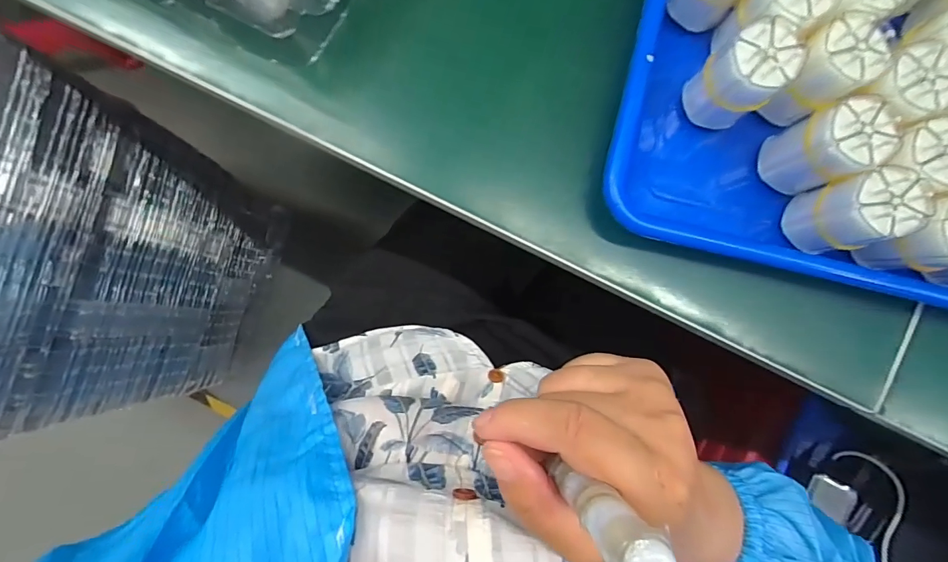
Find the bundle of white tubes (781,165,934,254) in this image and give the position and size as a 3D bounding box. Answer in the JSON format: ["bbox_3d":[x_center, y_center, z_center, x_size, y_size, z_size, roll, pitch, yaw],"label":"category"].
[{"bbox_3d":[0.216,-0.039,0.243,0.035,0.055,0.037,-14,86,-2],"label":"bundle of white tubes"}]

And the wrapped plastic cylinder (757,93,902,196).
[{"bbox_3d":[0.204,-0.078,0.246,0.037,0.057,0.040,0,85,-1],"label":"wrapped plastic cylinder"}]

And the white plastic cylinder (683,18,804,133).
[{"bbox_3d":[0.153,-0.117,0.244,0.032,0.057,0.038,-38,87,-4],"label":"white plastic cylinder"}]

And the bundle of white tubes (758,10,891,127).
[{"bbox_3d":[0.201,-0.121,0.248,0.036,0.057,0.037,0,85,-1],"label":"bundle of white tubes"}]

